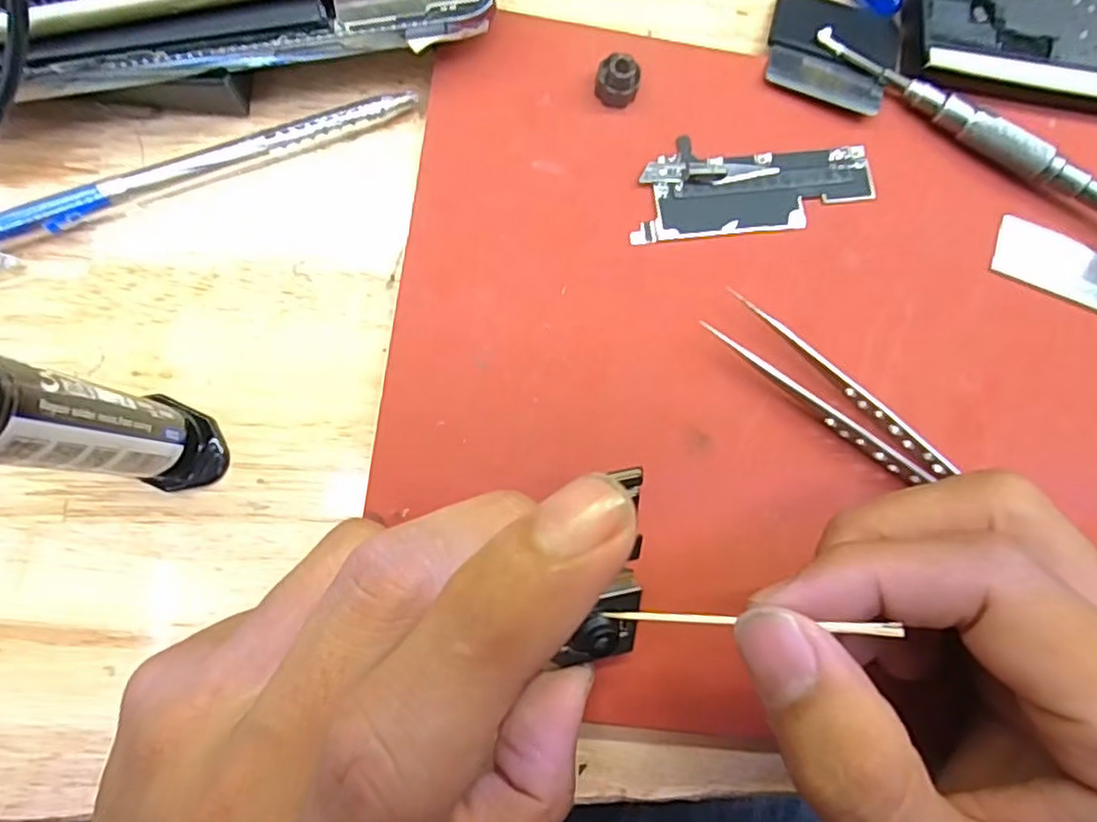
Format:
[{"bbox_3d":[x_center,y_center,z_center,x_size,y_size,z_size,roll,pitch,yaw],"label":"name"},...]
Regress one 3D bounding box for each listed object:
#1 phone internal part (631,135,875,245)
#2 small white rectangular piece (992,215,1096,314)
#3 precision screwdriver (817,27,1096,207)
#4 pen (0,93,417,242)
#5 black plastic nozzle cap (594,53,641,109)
[{"bbox_3d":[0.061,-0.066,0.193,0.072,0.004,0.027,-7,83,-6],"label":"phone internal part"},{"bbox_3d":[0.155,-0.045,0.201,0.039,0.004,0.018,21,89,-1],"label":"small white rectangular piece"},{"bbox_3d":[0.133,-0.080,0.196,0.119,0.017,0.012,31,81,0],"label":"precision screwdriver"},{"bbox_3d":[-0.103,-0.064,0.179,0.137,0.010,0.007,-24,85,-8],"label":"pen"},{"bbox_3d":[0.020,-0.094,0.189,0.012,0.012,0.009,16,81,-2],"label":"black plastic nozzle cap"}]

